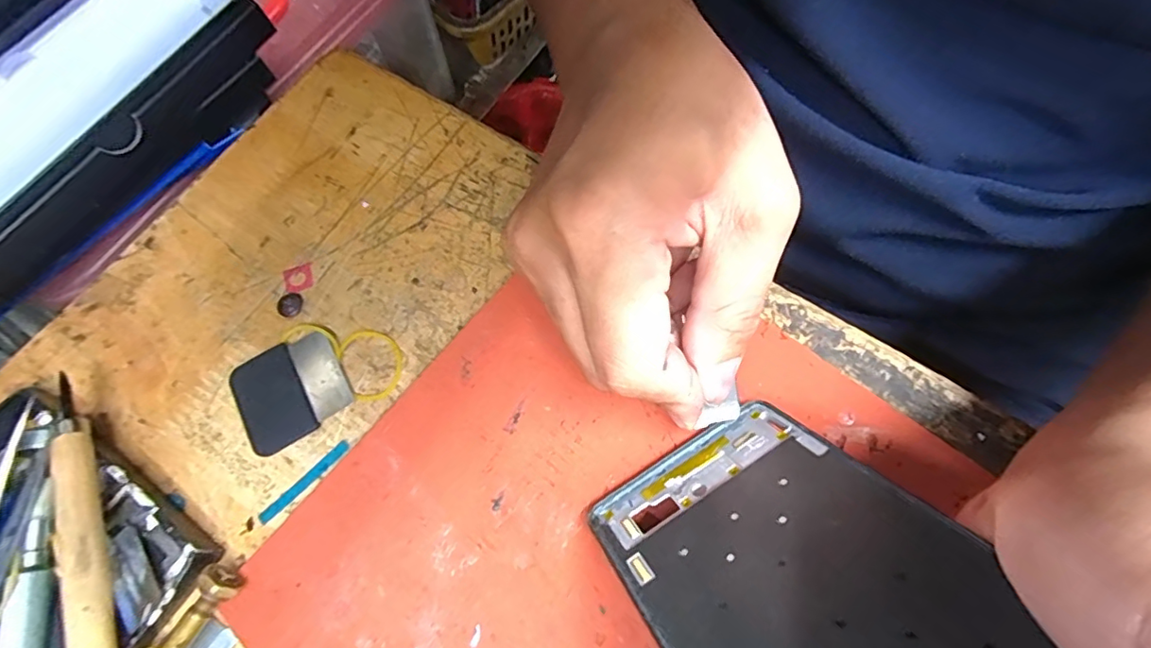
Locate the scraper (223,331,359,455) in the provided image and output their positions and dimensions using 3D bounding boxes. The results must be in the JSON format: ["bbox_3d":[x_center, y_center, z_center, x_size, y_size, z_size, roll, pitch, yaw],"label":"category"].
[{"bbox_3d":[-0.111,0.025,0.212,0.040,0.005,0.038,-32,71,-8],"label":"scraper"}]

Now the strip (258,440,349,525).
[{"bbox_3d":[-0.100,0.058,0.202,0.038,0.004,0.006,-43,73,-12],"label":"strip"}]

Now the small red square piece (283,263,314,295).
[{"bbox_3d":[-0.117,-0.019,0.231,0.012,0.004,0.013,-18,70,-3],"label":"small red square piece"}]

